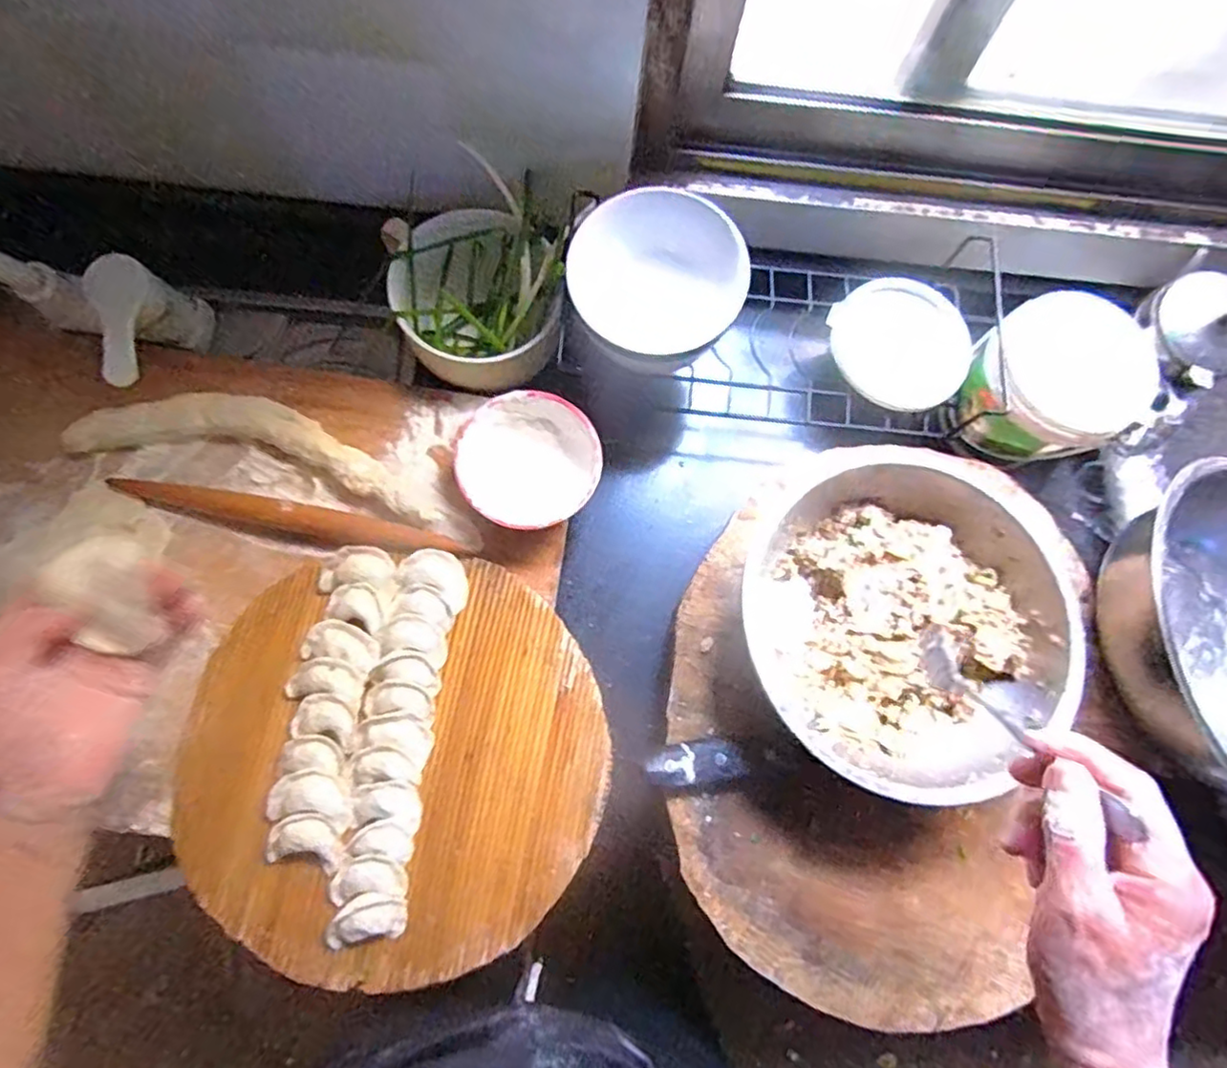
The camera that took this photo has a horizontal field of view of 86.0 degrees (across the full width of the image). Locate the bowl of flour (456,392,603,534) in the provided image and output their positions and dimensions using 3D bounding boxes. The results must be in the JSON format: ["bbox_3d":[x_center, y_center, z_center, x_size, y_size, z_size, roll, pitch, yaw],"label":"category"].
[{"bbox_3d":[-0.067,-0.059,0.552,0.110,0.050,0.114,1,76,-3],"label":"bowl of flour"}]

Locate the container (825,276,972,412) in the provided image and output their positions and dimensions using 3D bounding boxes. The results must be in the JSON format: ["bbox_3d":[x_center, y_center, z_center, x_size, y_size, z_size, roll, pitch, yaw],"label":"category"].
[{"bbox_3d":[0.261,-0.174,0.599,0.127,0.033,0.103,35,82,7],"label":"container"}]

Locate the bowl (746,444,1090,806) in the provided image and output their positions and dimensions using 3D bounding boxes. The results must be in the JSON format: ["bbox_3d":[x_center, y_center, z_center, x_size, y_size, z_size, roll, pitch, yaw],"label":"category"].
[{"bbox_3d":[0.211,0.057,0.488,0.227,0.086,0.244,-5,76,-5],"label":"bowl"}]

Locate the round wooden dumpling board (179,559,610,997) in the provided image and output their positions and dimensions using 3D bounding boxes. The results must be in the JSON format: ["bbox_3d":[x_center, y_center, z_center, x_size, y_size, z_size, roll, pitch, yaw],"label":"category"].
[{"bbox_3d":[-0.169,0.183,0.516,0.318,0.033,0.305,0,79,1],"label":"round wooden dumpling board"}]

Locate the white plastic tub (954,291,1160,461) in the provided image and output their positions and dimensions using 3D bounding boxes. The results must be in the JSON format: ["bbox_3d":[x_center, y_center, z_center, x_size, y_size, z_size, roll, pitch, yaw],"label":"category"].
[{"bbox_3d":[0.385,-0.136,0.577,0.134,0.076,0.132,1,76,-3],"label":"white plastic tub"}]

